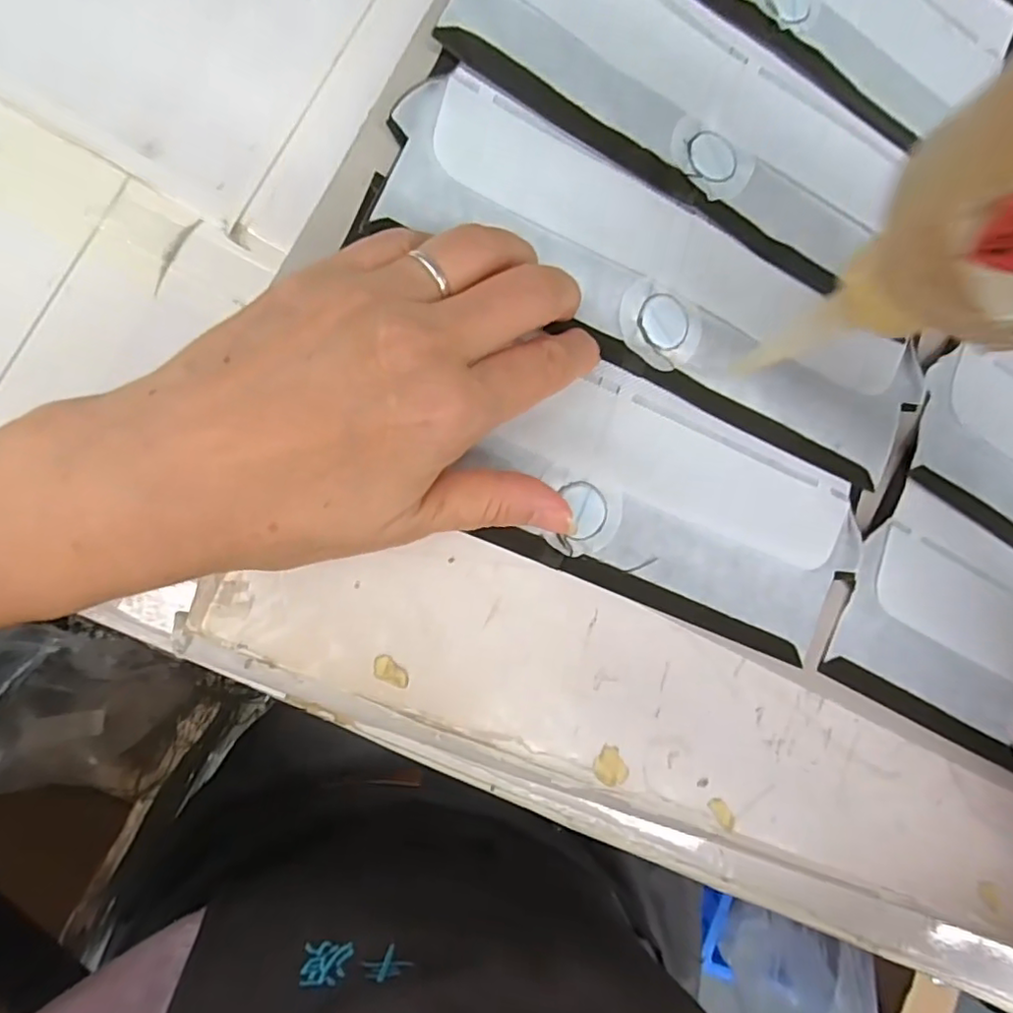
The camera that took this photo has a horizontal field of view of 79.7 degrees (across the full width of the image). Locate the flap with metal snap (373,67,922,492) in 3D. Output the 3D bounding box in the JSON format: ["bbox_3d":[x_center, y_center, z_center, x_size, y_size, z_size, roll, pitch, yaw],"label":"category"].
[{"bbox_3d":[0.066,-0.086,0.244,0.235,0.009,0.070,28,84,-11],"label":"flap with metal snap"}]

